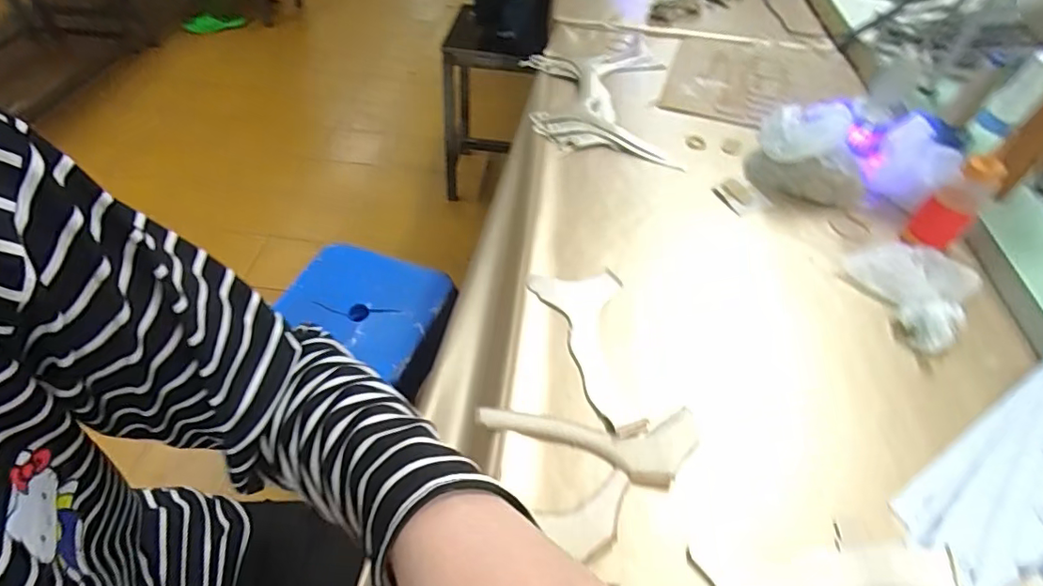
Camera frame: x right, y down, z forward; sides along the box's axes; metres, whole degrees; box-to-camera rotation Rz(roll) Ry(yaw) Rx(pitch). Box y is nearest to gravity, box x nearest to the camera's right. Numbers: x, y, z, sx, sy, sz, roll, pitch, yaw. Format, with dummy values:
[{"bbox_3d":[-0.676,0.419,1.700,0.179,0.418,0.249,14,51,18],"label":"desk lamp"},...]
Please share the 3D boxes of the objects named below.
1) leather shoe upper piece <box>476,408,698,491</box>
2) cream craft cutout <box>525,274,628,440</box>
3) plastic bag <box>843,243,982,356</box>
[{"bbox_3d":[0.055,0.123,0.454,0.183,0.008,0.065,5,50,2],"label":"leather shoe upper piece"},{"bbox_3d":[0.082,0.044,0.528,0.091,0.011,0.183,-16,52,-15],"label":"cream craft cutout"},{"bbox_3d":[0.410,-0.013,0.567,0.131,0.029,0.118,-36,60,-28],"label":"plastic bag"}]

